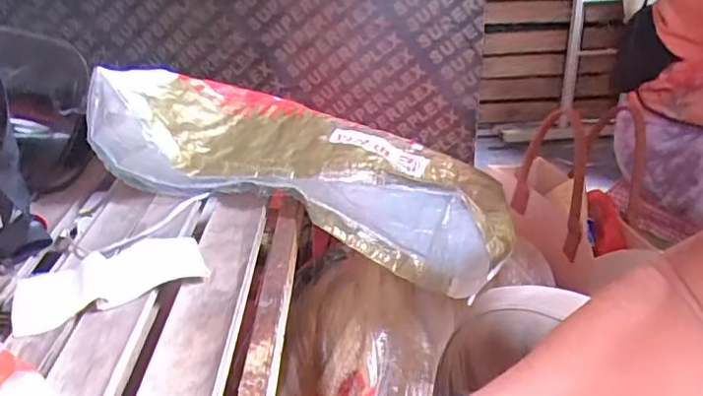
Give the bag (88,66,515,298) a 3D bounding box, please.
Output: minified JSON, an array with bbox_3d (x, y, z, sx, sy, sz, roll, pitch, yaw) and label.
[{"bbox_3d":[-0.056,-0.066,0.700,0.478,0.108,0.272,21,36,10],"label":"bag"}]

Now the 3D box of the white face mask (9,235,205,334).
[{"bbox_3d":[-0.218,0.069,0.510,0.159,0.014,0.073,-15,31,-22],"label":"white face mask"}]

